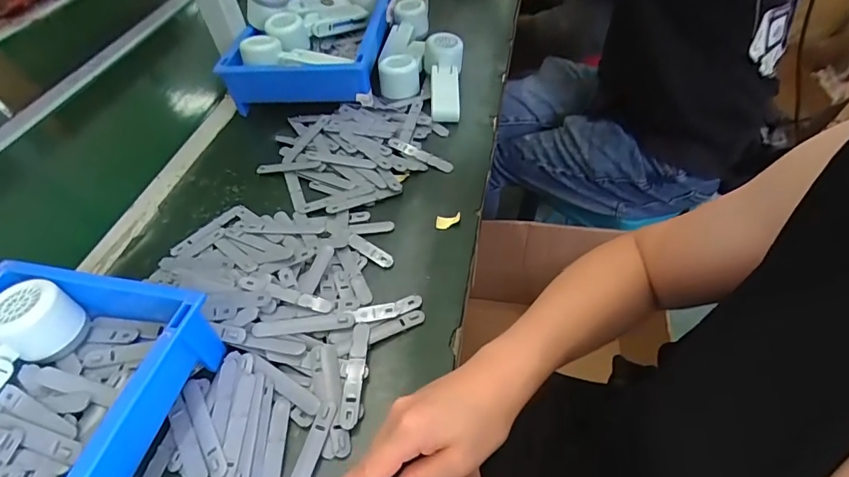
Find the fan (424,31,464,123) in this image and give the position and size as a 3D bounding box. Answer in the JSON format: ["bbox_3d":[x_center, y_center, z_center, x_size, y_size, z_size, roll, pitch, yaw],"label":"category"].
[{"bbox_3d":[0.031,-0.240,0.692,0.060,0.041,0.168,-3,62,4],"label":"fan"}]

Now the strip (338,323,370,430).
[{"bbox_3d":[-0.062,0.119,0.411,0.016,0.004,0.093,-1,49,6],"label":"strip"}]

